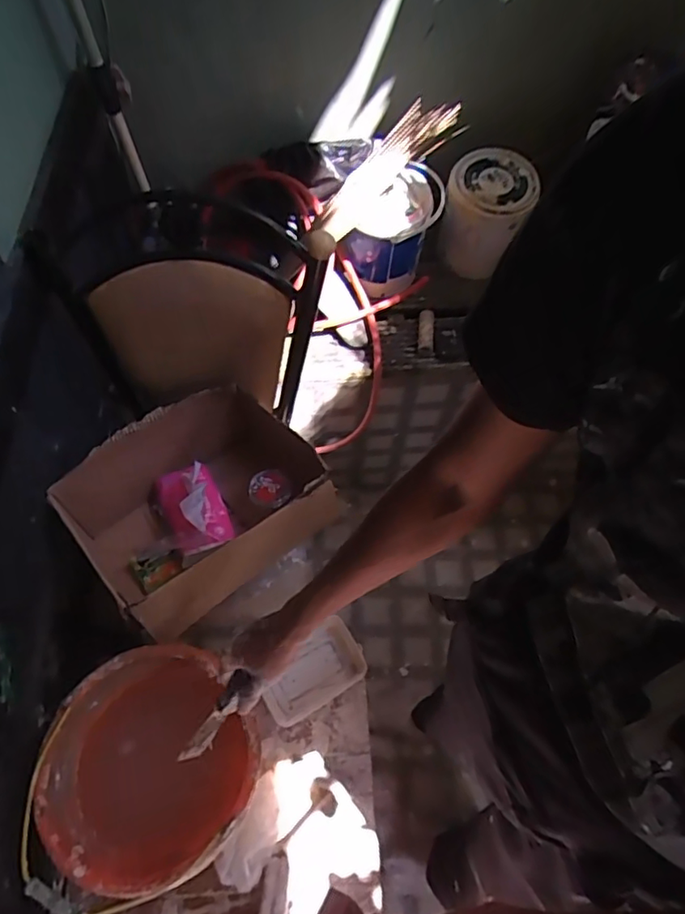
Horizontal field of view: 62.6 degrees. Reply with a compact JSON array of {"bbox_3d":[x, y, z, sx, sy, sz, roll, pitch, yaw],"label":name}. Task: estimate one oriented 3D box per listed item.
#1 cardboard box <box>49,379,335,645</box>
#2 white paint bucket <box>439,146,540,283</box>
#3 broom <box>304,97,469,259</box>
[{"bbox_3d":[-0.227,0.085,0.935,0.367,0.192,0.278,-34,68,-20],"label":"cardboard box"},{"bbox_3d":[0.308,-0.508,1.219,0.165,0.227,0.165,1,61,-2],"label":"white paint bucket"},{"bbox_3d":[0.067,-0.523,1.050,0.335,0.090,0.059,-39,61,22],"label":"broom"}]

